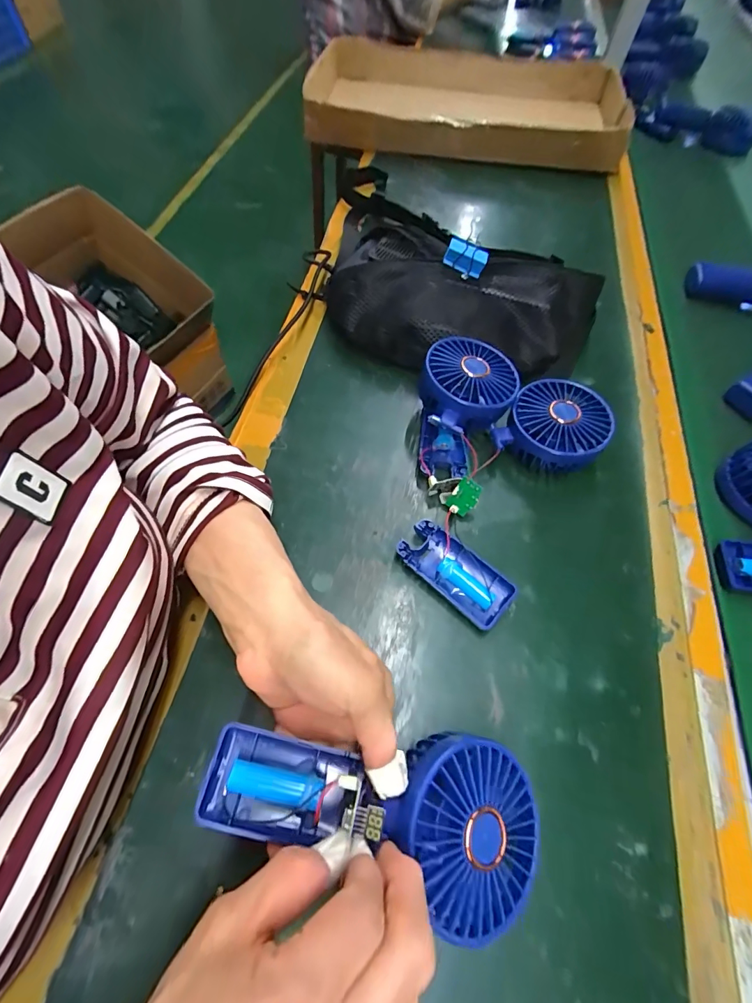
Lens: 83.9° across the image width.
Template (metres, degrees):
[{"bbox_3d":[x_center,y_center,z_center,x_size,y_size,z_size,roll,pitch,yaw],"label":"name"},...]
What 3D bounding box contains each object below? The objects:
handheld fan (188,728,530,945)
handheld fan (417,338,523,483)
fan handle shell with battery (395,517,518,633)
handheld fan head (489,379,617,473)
[{"bbox_3d":[0.002,0.155,0.207,0.175,0.040,0.079,14,61,-3],"label":"handheld fan"},{"bbox_3d":[0.083,-0.081,0.382,0.082,0.064,0.132,6,61,2],"label":"handheld fan"},{"bbox_3d":[0.062,0.056,0.330,0.092,0.014,0.043,41,68,19],"label":"fan handle shell with battery"},{"bbox_3d":[0.159,-0.064,0.376,0.081,0.045,0.085,1,61,-1],"label":"handheld fan head"}]

